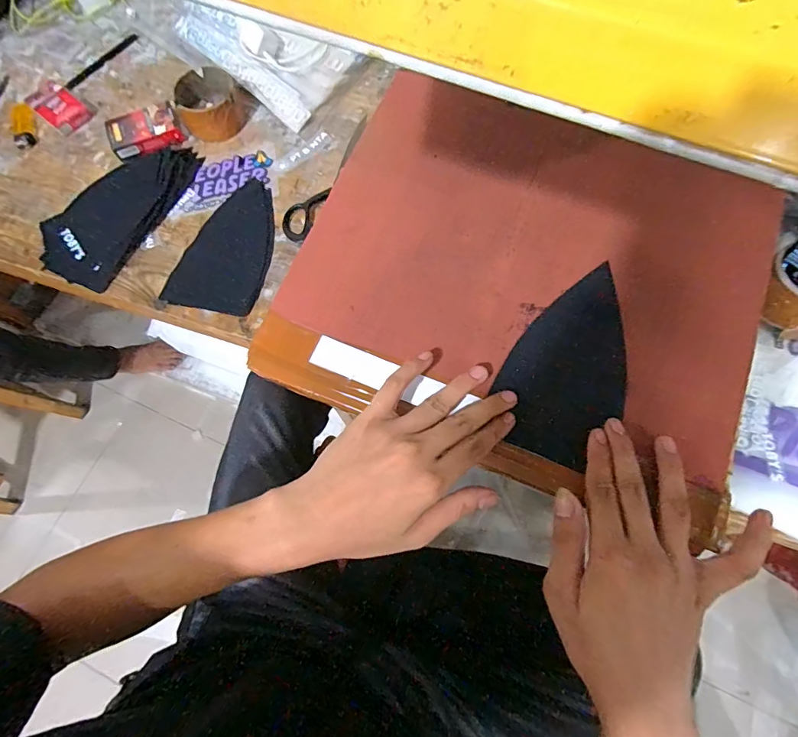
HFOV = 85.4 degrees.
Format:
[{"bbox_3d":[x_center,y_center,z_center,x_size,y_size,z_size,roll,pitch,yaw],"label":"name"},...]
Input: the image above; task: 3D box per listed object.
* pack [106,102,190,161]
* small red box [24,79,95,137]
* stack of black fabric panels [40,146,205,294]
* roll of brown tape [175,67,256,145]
[{"bbox_3d":[-0.347,-0.327,0.592,0.094,0.022,0.062,-30,73,-8],"label":"pack"},{"bbox_3d":[-0.486,-0.373,0.614,0.098,0.016,0.050,39,77,13],"label":"small red box"},{"bbox_3d":[-0.367,-0.213,0.571,0.123,0.020,0.229,30,75,11],"label":"stack of black fabric panels"},{"bbox_3d":[-0.255,-0.362,0.596,0.083,0.050,0.083,0,71,1],"label":"roll of brown tape"}]

